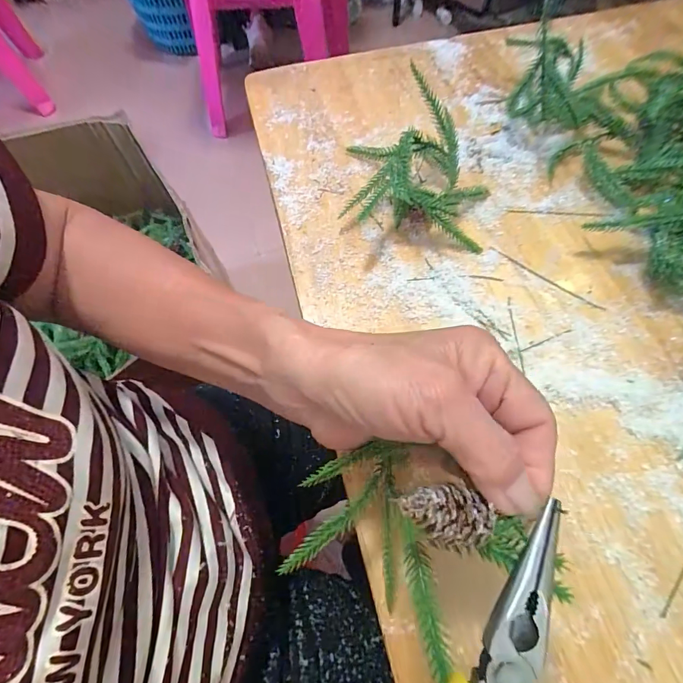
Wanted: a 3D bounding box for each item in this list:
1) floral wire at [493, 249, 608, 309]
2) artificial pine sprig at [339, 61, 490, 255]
[{"bbox_3d":[0.157,-0.049,0.297,0.093,0.004,0.005,34,71,16],"label":"floral wire"},{"bbox_3d":[0.060,-0.141,0.309,0.123,0.063,0.101,11,66,8],"label":"artificial pine sprig"}]

